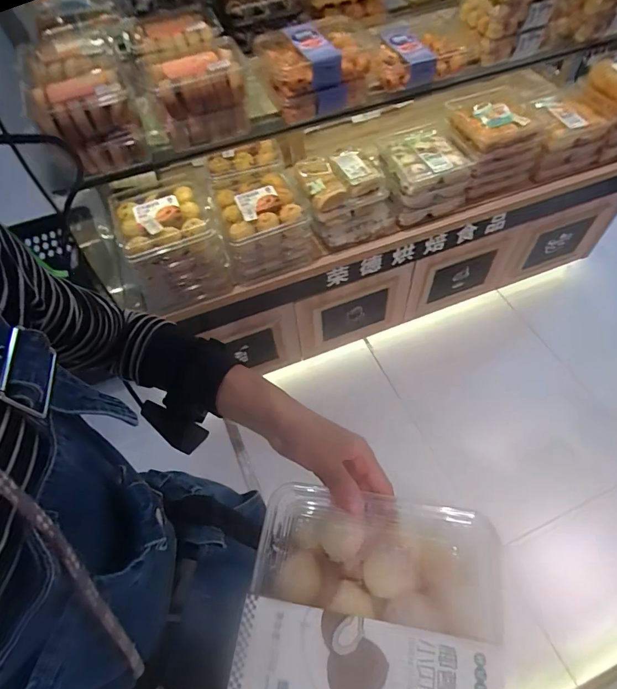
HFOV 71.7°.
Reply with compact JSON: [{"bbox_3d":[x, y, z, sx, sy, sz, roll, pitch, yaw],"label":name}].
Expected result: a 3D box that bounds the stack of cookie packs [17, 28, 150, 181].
[{"bbox_3d":[-0.437,-0.491,0.846,0.165,0.125,0.333,-19,60,-9],"label":"stack of cookie packs"}]

